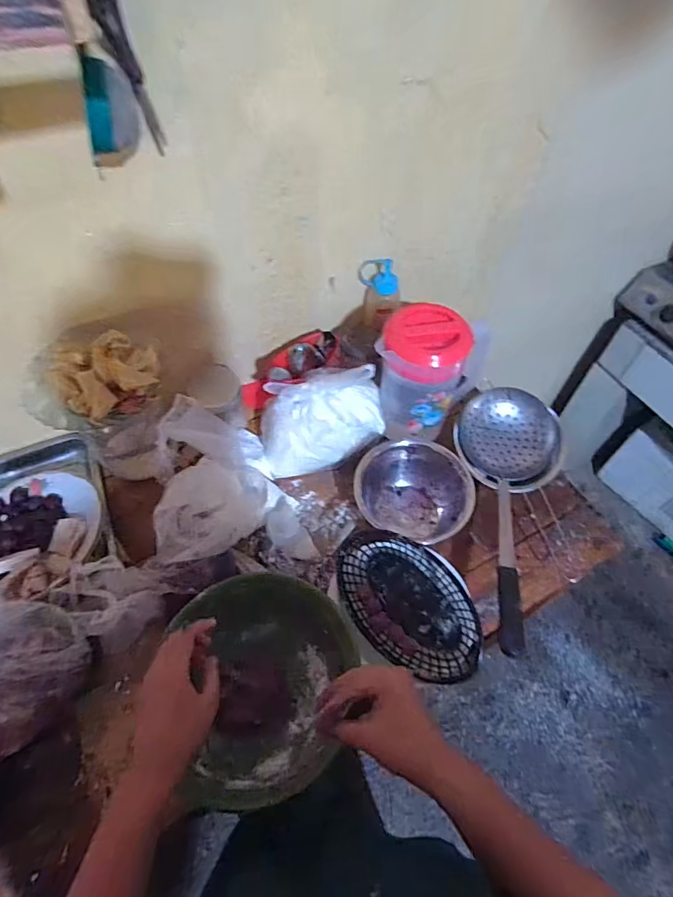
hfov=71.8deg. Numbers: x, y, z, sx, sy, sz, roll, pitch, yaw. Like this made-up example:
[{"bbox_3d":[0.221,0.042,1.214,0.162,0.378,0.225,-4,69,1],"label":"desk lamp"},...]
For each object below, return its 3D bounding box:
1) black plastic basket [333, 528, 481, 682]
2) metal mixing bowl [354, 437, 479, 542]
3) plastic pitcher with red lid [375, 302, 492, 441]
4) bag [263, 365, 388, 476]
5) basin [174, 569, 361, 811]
[{"bbox_3d":[0.090,0.197,0.612,0.137,0.050,0.225,-41,62,-6],"label":"black plastic basket"},{"bbox_3d":[0.123,0.067,0.727,0.172,0.121,0.142,12,81,15],"label":"metal mixing bowl"},{"bbox_3d":[0.151,-0.127,0.751,0.145,0.199,0.141,1,54,-1],"label":"plastic pitcher with red lid"},{"bbox_3d":[-0.022,-0.057,0.750,0.196,0.157,0.116,-7,55,-6],"label":"bag"},{"bbox_3d":[-0.078,0.271,0.568,0.211,0.092,0.244,-13,56,-11],"label":"basin"}]

